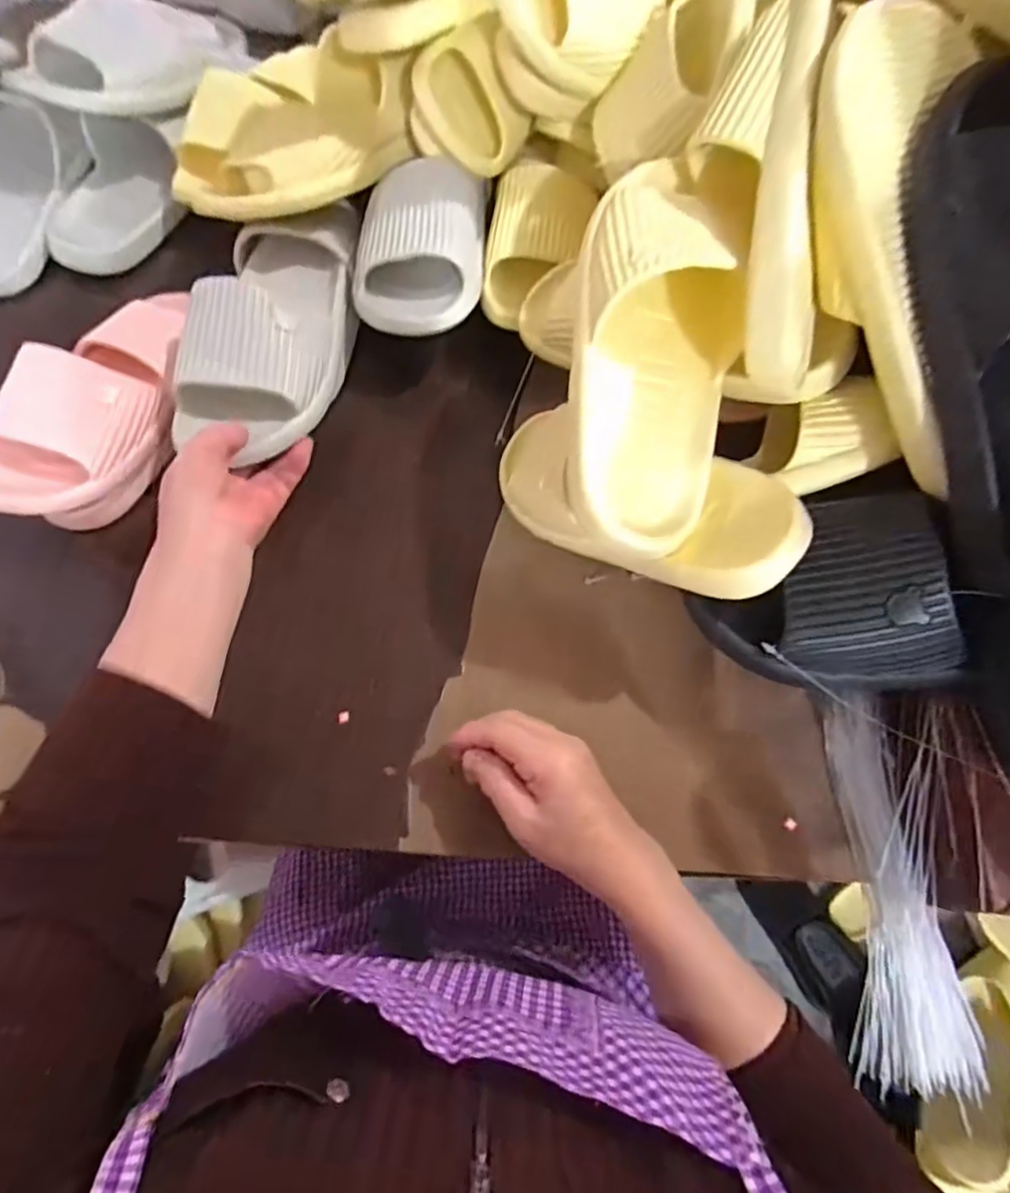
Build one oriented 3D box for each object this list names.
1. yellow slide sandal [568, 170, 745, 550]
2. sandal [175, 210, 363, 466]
[{"bbox_3d":[0.091,-0.154,0.375,0.100,0.066,0.255,5,86,1],"label":"yellow slide sandal"},{"bbox_3d":[-0.190,-0.227,0.520,0.110,0.090,0.262,5,59,1],"label":"sandal"}]

